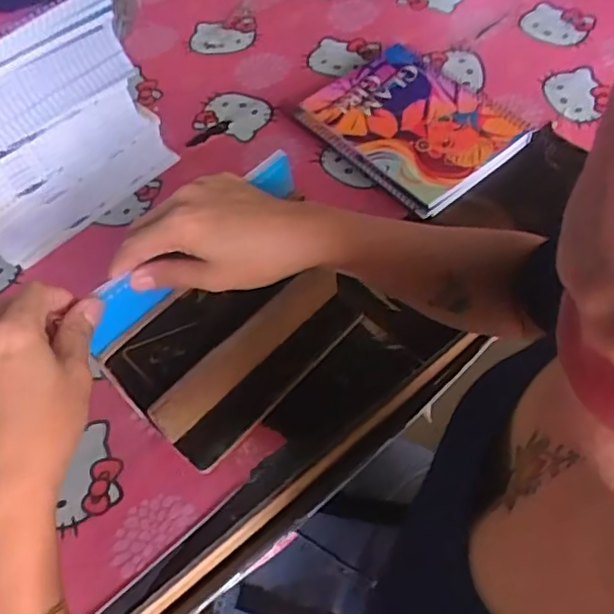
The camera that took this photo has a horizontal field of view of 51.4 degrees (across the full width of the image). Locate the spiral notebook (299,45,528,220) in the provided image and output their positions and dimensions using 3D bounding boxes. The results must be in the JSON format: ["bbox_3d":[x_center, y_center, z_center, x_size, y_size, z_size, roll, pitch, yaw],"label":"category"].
[{"bbox_3d":[0.111,-0.201,0.683,0.166,0.015,0.204,-38,63,-18],"label":"spiral notebook"}]

